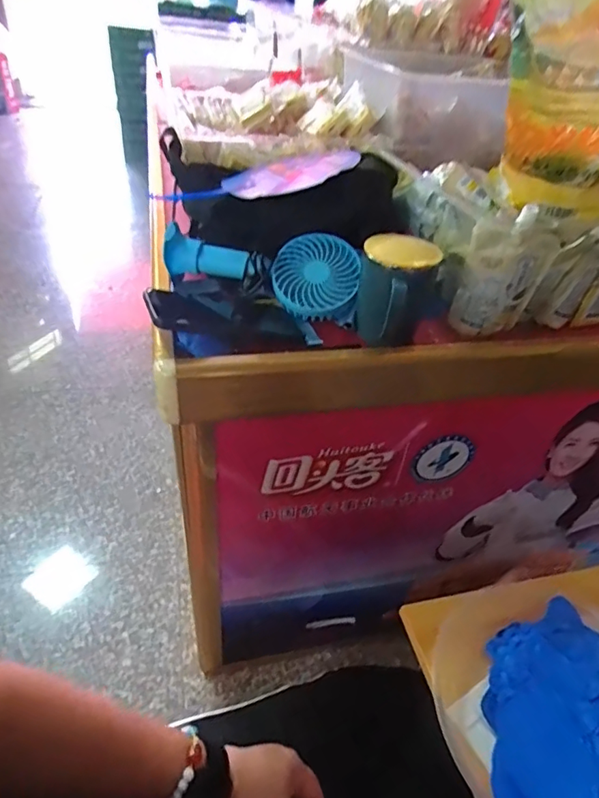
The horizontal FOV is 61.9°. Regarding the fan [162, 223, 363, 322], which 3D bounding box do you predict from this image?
[{"bbox_3d":[-0.040,-0.163,0.589,0.224,0.060,0.104,18,73,4],"label":"fan"}]

